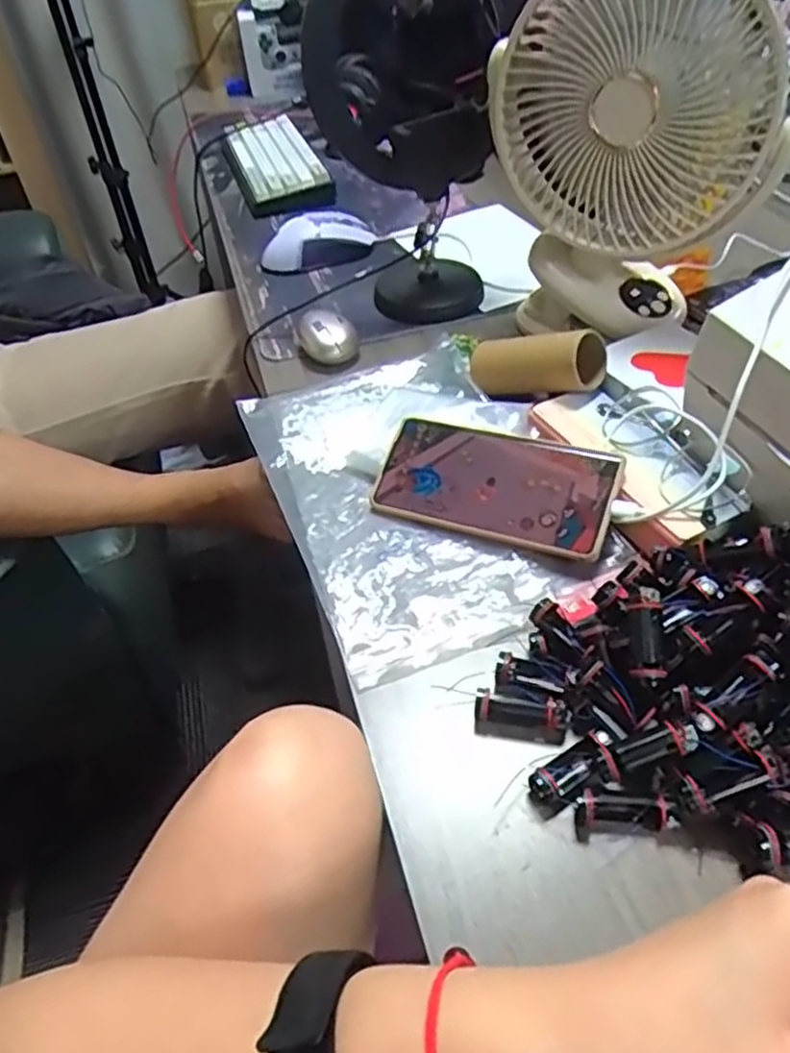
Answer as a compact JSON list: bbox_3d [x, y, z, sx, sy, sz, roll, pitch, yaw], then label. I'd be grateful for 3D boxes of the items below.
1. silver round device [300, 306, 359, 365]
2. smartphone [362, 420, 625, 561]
[{"bbox_3d":[-0.061,-0.171,0.662,0.050,0.031,0.053,-4,47,4],"label":"silver round device"},{"bbox_3d":[0.065,-0.030,0.499,0.163,0.007,0.077,14,74,24],"label":"smartphone"}]

